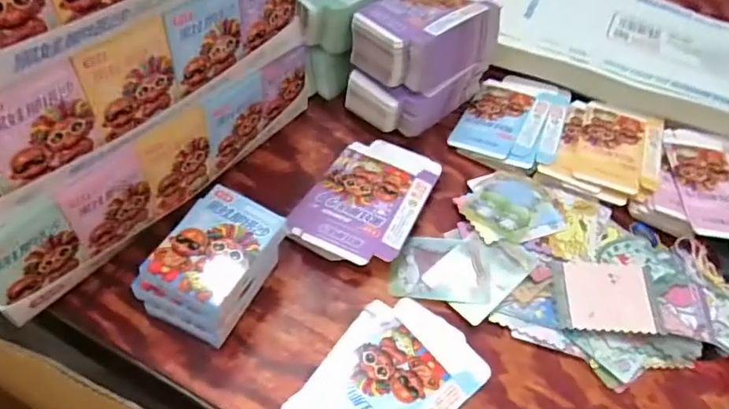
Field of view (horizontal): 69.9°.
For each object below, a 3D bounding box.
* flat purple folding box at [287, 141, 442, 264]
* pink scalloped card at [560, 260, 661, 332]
[{"bbox_3d":[0.004,-0.007,0.491,0.098,0.008,0.149,24,52,13],"label":"flat purple folding box"},{"bbox_3d":[0.209,0.078,0.446,0.069,0.005,0.063,2,57,3],"label":"pink scalloped card"}]

